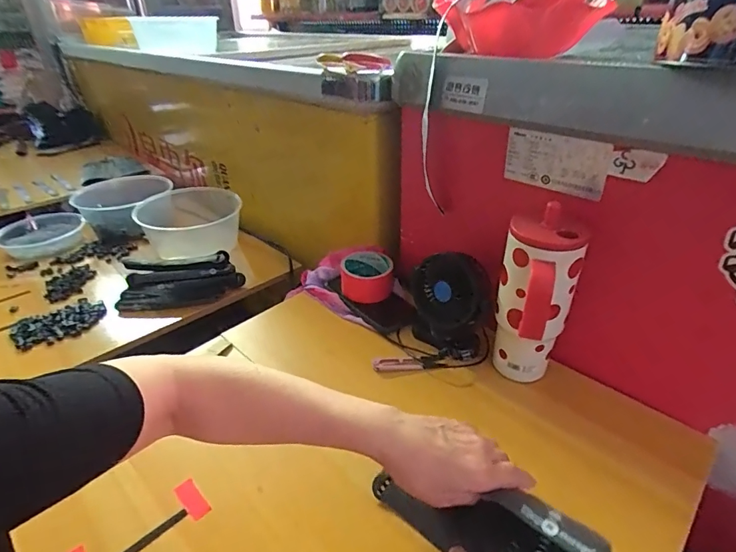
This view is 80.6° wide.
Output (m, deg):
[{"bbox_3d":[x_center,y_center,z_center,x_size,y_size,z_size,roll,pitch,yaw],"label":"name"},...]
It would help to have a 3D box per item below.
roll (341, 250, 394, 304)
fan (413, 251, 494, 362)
[{"bbox_3d":[-0.002,0.001,0.725,0.088,0.049,0.085,-3,32,-2],"label":"roll"},{"bbox_3d":[0.118,0.035,0.619,0.107,0.124,0.087,5,33,11],"label":"fan"}]

